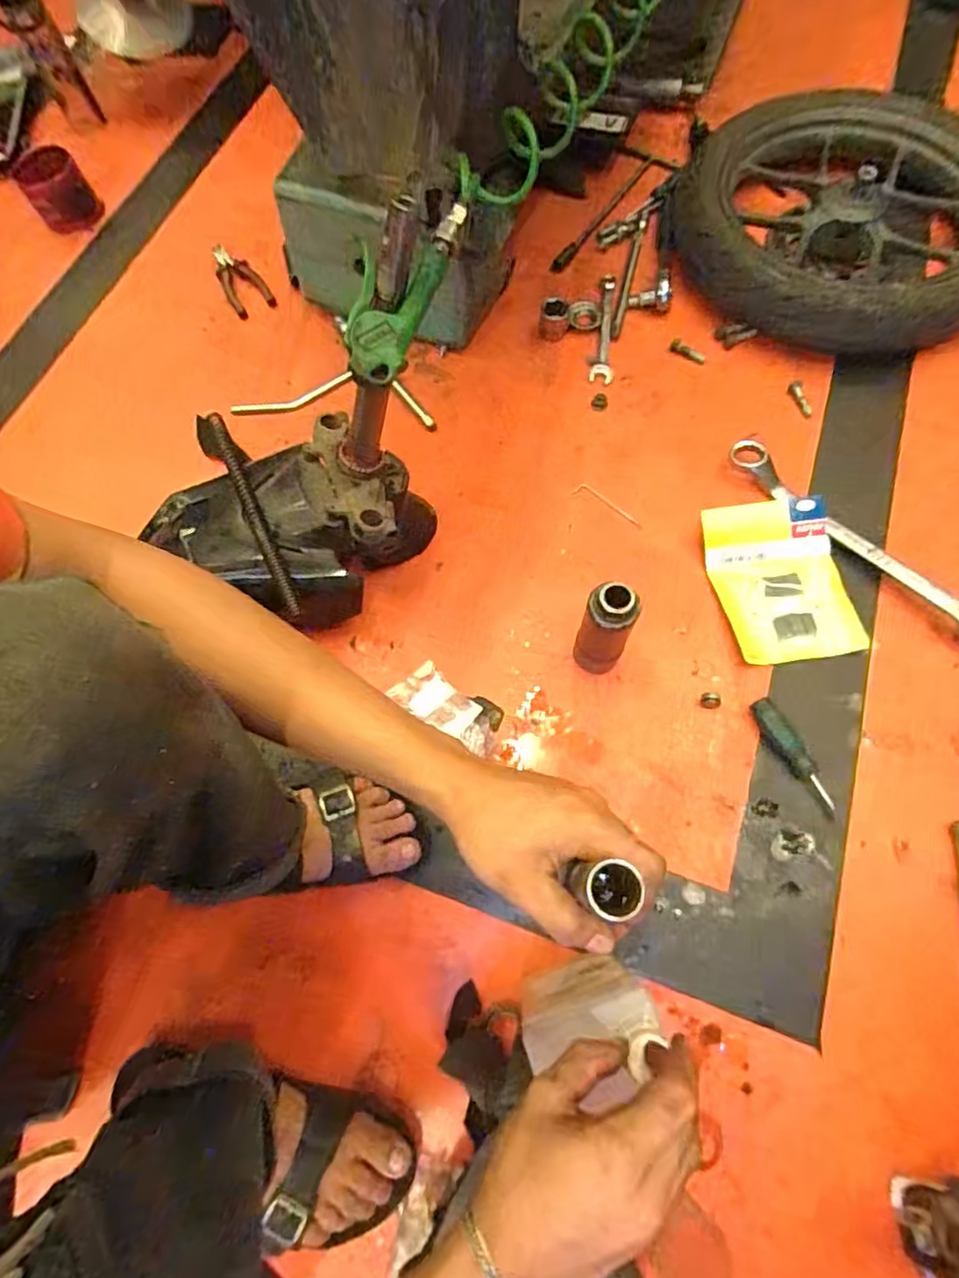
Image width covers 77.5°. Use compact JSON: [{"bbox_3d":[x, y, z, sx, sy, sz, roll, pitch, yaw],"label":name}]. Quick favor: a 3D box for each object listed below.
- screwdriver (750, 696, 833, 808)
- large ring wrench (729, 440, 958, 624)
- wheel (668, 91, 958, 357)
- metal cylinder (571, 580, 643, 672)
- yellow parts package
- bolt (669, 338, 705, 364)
[{"bbox_3d":[0.331,0.120,0.629,0.023,0.026,0.122,-27,69,-8],"label":"screwdriver"},{"bbox_3d":[0.459,-0.109,0.708,0.050,0.018,0.400,-40,71,-13],"label":"large ring wrench"},{"bbox_3d":[0.523,-0.629,0.877,0.445,0.108,0.402,13,69,8],"label":"wheel"},{"bbox_3d":[0.133,-0.008,0.633,0.050,0.158,0.046,18,71,9],"label":"metal cylinder"},{"bbox_3d":[0.356,-0.071,0.704,0.145,0.028,0.193,-9,67,-1],"label":"yellow parts package"},{"bbox_3d":[0.297,-0.409,0.854,0.053,0.013,0.019,38,74,16],"label":"bolt"}]

